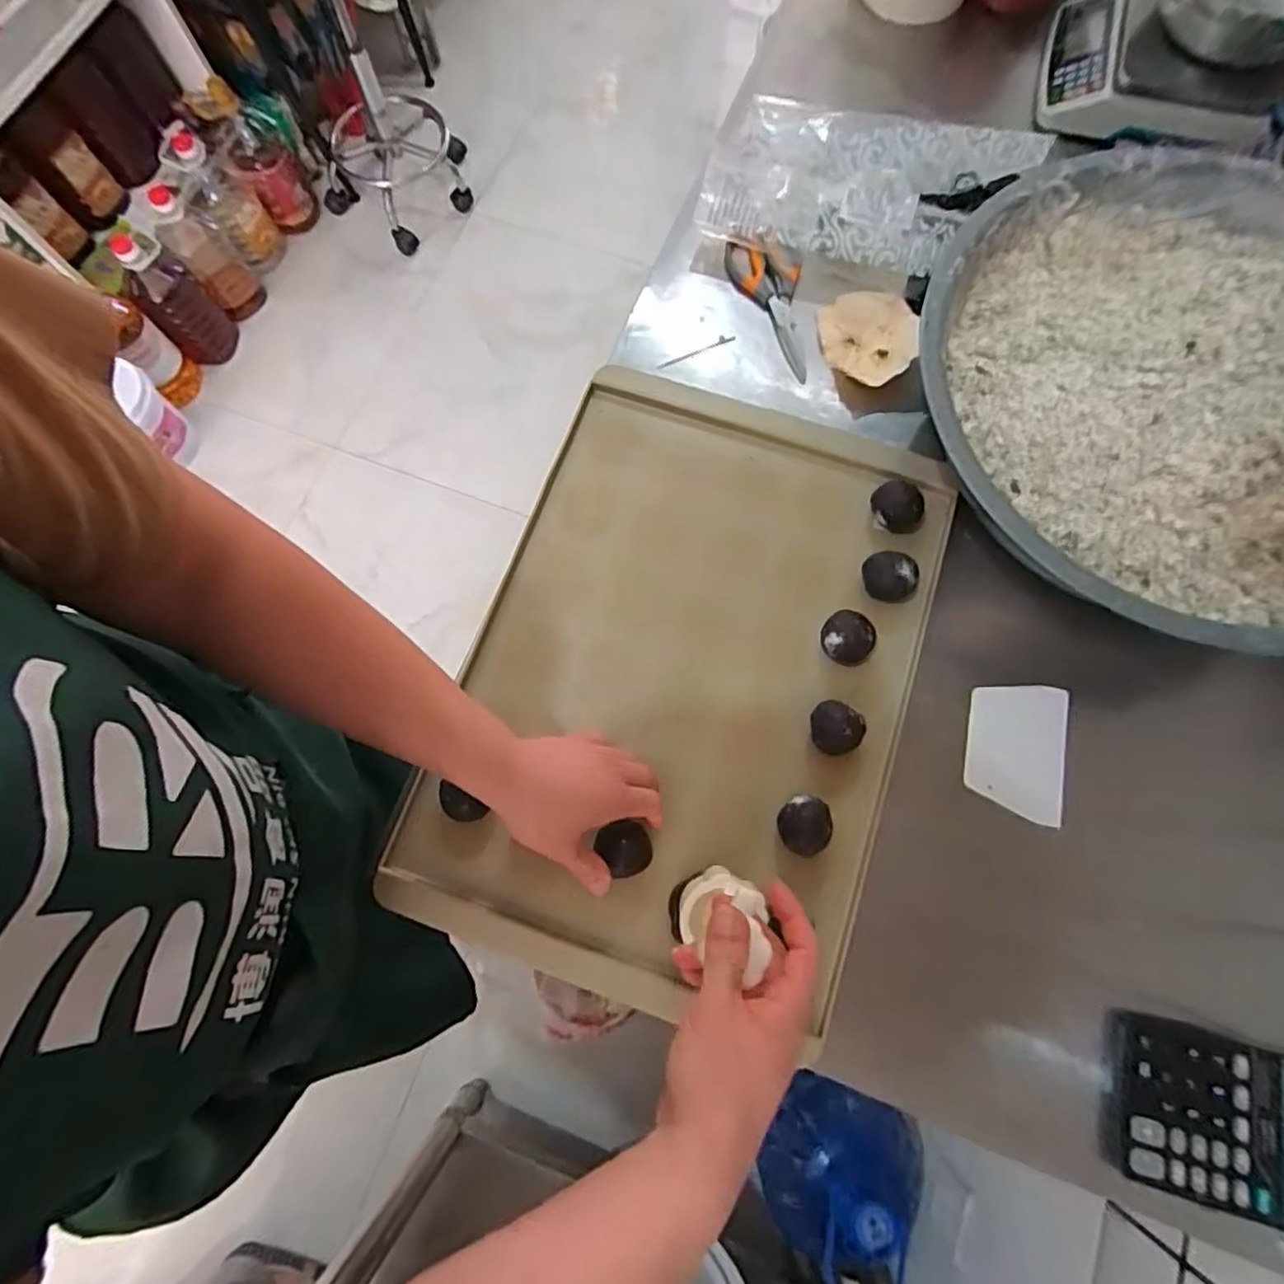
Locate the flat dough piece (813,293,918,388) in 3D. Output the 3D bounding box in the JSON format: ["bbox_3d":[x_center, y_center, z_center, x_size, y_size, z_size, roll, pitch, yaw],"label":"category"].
[{"bbox_3d":[0.253,-0.333,0.696,0.108,0.019,0.111,-2,71,6],"label":"flat dough piece"}]

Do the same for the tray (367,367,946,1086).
[{"bbox_3d":[0.046,0.022,0.598,0.400,0.046,0.572,20,76,5],"label":"tray"}]

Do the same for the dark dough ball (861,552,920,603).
[{"bbox_3d":[0.235,-0.062,0.605,0.042,0.028,0.045,0,75,0],"label":"dark dough ball"}]

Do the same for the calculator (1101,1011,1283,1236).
[{"bbox_3d":[0.448,0.373,0.498,0.154,0.050,0.124,13,75,3],"label":"calculator"}]

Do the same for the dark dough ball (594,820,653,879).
[{"bbox_3d":[-0.012,0.172,0.530,0.040,0.037,0.044,0,75,0],"label":"dark dough ball"}]

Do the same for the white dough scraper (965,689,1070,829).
[{"bbox_3d":[0.344,0.097,0.588,0.085,0.005,0.119,12,79,9],"label":"white dough scraper"}]

